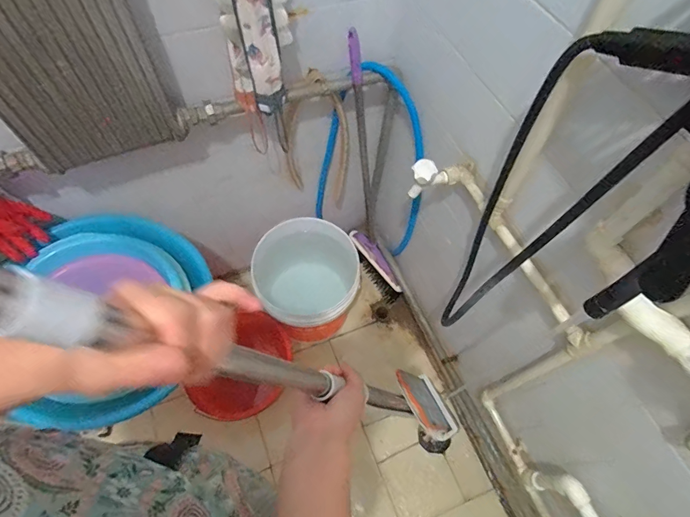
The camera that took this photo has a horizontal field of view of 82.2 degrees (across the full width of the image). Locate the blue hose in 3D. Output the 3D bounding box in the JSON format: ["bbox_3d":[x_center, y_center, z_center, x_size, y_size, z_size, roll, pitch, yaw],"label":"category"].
[{"bbox_3d":[0.075,-0.235,1.049,0.312,0.560,0.098,23,64,10],"label":"blue hose"}]

